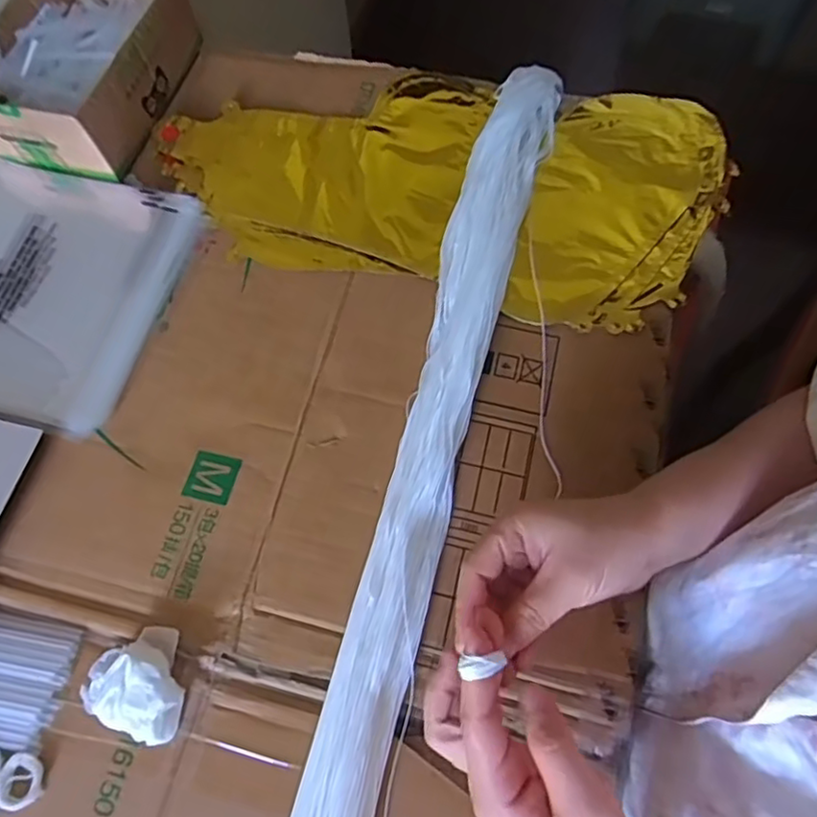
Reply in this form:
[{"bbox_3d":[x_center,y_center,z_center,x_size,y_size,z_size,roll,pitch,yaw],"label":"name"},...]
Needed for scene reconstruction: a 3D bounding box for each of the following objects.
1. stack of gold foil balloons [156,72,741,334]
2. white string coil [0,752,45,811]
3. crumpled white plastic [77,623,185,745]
[{"bbox_3d":[0.031,-0.188,0.526,0.457,0.020,0.232,6,68,3],"label":"stack of gold foil balloons"},{"bbox_3d":[-0.222,0.215,0.369,0.026,0.006,0.027,0,67,1],"label":"white string coil"},{"bbox_3d":[-0.165,0.161,0.377,0.062,0.029,0.062,0,67,1],"label":"crumpled white plastic"}]

